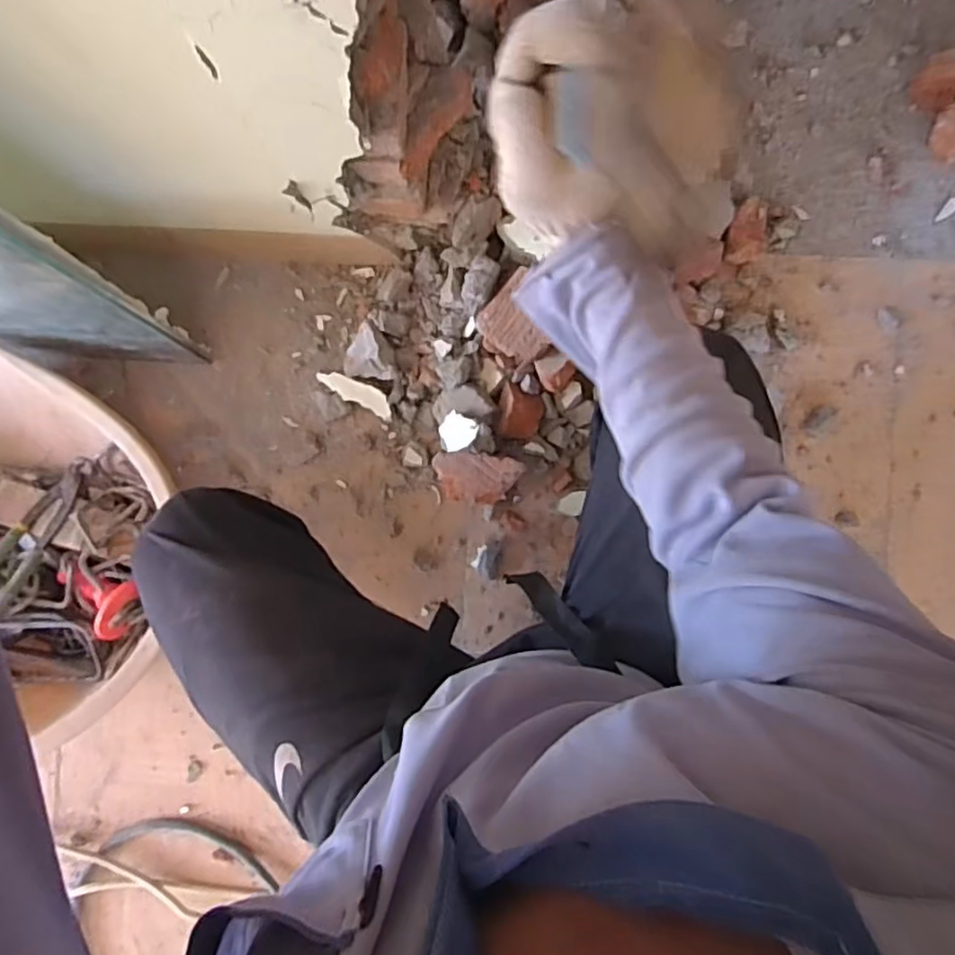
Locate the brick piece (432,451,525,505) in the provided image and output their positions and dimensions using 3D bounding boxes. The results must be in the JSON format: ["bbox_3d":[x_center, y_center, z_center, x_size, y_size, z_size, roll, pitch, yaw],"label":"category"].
[{"bbox_3d":[-0.001,0.001,0.767,0.104,0.057,0.058,4,91,3],"label":"brick piece"}]

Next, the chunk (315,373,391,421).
[{"bbox_3d":[-0.146,-0.103,0.784,0.101,0.020,0.028,26,92,2],"label":"chunk"}]

